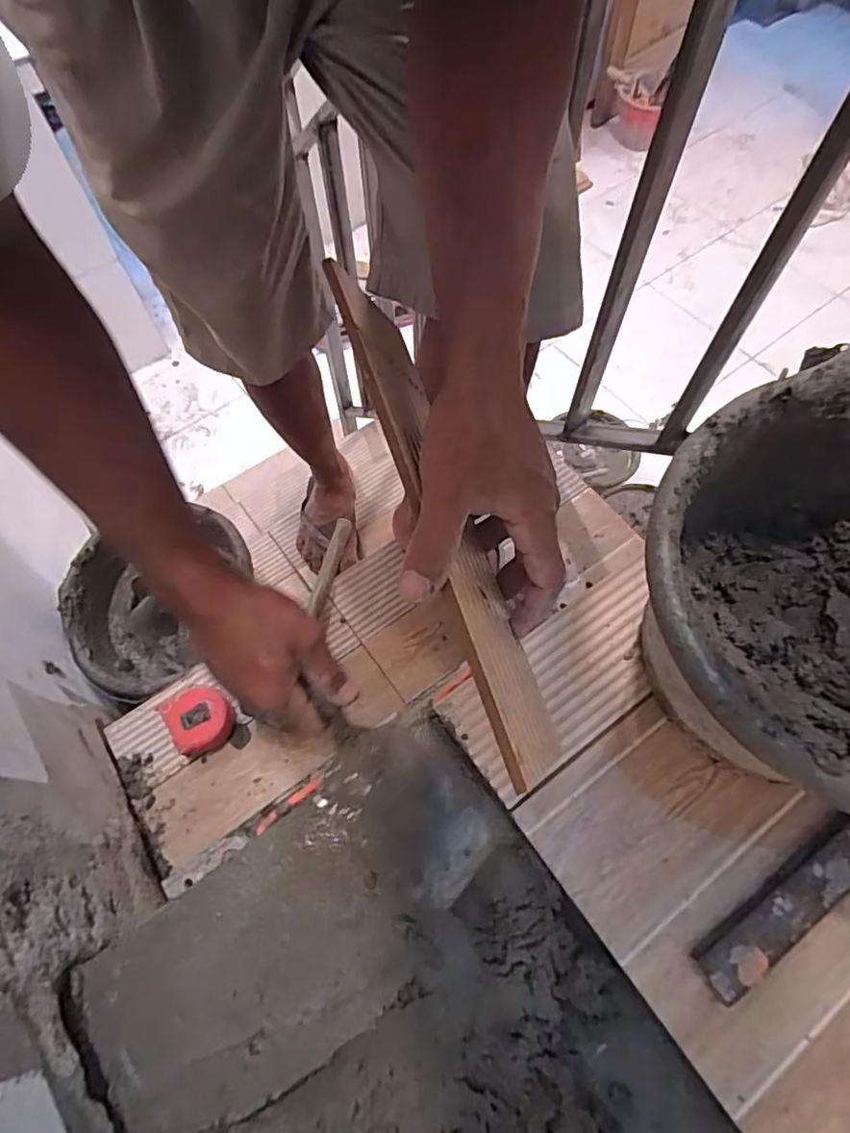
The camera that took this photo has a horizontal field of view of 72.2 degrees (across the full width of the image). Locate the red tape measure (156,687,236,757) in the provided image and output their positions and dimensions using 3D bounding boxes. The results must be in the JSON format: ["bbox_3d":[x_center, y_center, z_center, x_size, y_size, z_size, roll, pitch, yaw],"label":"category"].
[{"bbox_3d":[-0.270,0.179,0.697,0.072,0.037,0.082,-35,68,-15],"label":"red tape measure"}]

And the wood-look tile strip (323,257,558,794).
[{"bbox_3d":[0.011,-0.033,0.351,0.009,0.077,0.310,-24,78,21],"label":"wood-look tile strip"}]

